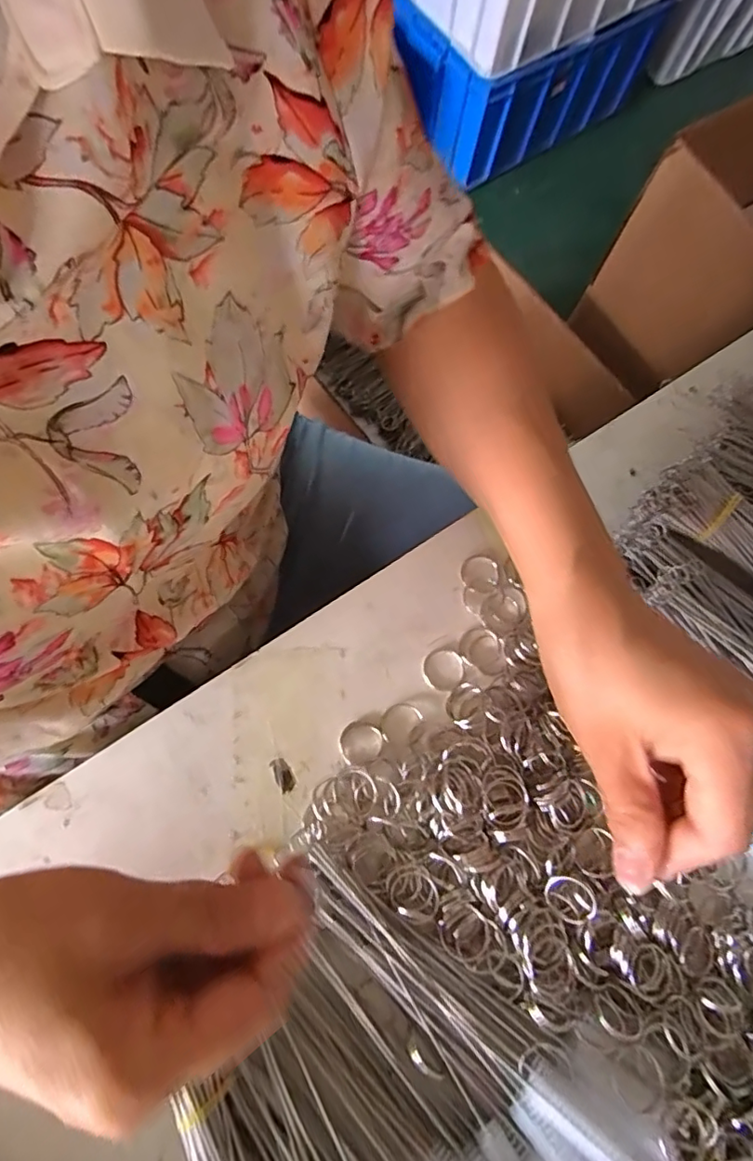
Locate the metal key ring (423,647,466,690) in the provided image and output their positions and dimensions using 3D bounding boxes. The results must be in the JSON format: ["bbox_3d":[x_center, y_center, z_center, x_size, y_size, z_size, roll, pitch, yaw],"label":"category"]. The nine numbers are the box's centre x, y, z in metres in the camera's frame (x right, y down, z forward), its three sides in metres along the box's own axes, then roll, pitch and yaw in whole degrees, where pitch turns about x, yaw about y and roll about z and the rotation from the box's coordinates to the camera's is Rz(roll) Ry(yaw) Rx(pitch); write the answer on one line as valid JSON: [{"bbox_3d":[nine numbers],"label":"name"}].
[{"bbox_3d":[0.039,0.052,0.330,0.025,0.004,0.025,1,75,-4],"label":"metal key ring"}]

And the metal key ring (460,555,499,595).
[{"bbox_3d":[0.064,-0.004,0.347,0.024,0.004,0.025,1,75,-4],"label":"metal key ring"}]

